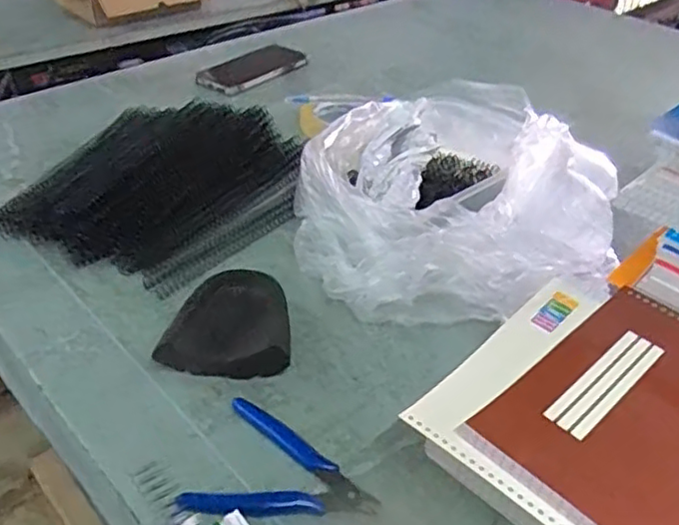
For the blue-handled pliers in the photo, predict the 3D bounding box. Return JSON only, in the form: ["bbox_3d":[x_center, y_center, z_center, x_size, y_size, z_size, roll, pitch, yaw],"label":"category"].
[{"bbox_3d":[-0.034,0.142,0.422,0.116,0.010,0.086,15,39,15],"label":"blue-handled pliers"}]

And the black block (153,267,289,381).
[{"bbox_3d":[-0.087,0.046,0.528,0.096,0.030,0.103,3,38,0],"label":"black block"}]

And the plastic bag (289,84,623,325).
[{"bbox_3d":[0.092,-0.082,0.636,0.262,0.108,0.331,1,38,-3],"label":"plastic bag"}]

